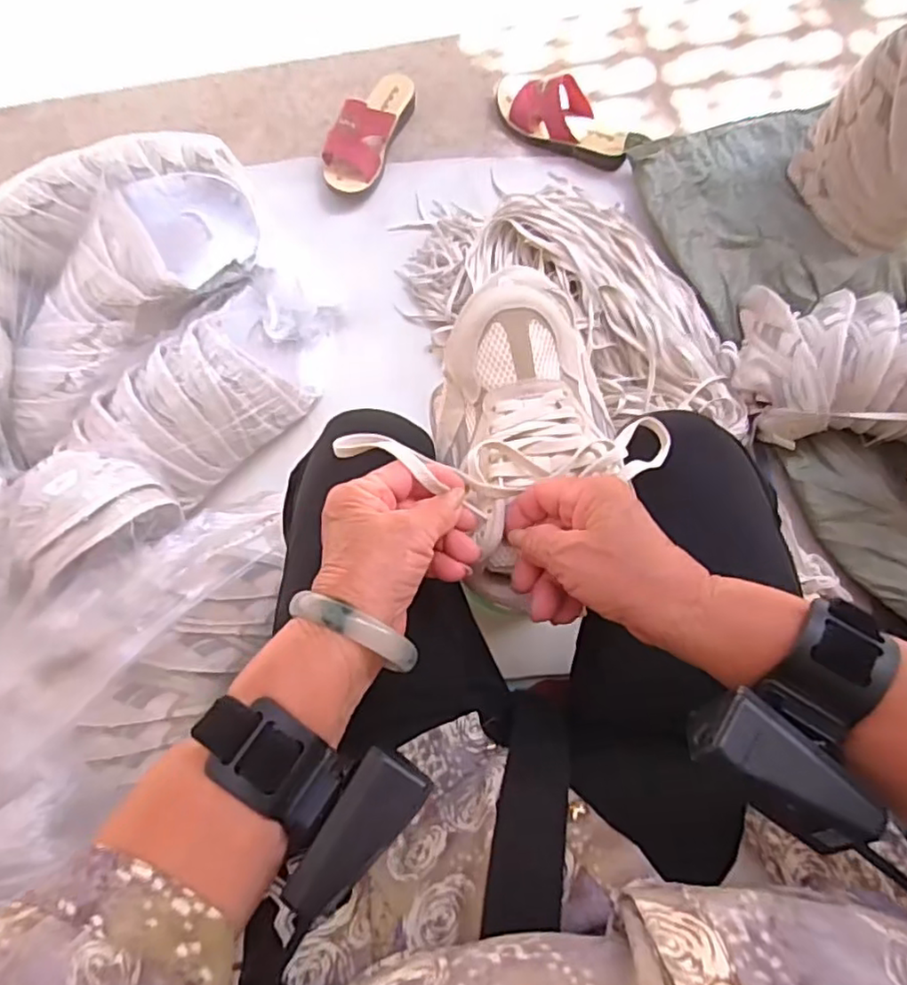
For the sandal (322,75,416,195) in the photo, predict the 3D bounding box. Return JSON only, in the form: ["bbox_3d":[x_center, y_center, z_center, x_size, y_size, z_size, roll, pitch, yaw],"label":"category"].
[{"bbox_3d":[-0.133,-0.558,0.970,0.085,0.074,0.219,20,77,4],"label":"sandal"}]

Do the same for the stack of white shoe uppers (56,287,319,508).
[{"bbox_3d":[-0.290,-0.123,0.794,0.152,0.140,0.296,40,80,6],"label":"stack of white shoe uppers"}]

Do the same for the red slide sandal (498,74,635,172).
[{"bbox_3d":[0.166,-0.580,0.976,0.236,0.072,0.080,35,79,7],"label":"red slide sandal"}]

